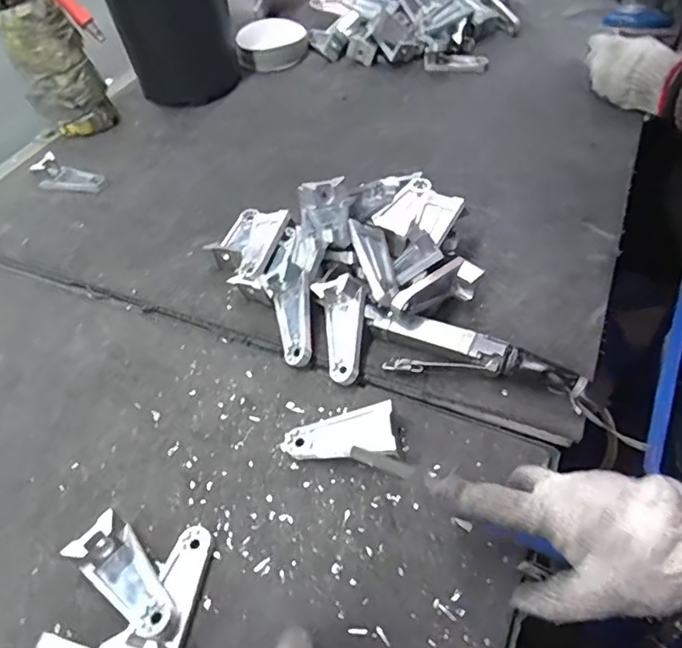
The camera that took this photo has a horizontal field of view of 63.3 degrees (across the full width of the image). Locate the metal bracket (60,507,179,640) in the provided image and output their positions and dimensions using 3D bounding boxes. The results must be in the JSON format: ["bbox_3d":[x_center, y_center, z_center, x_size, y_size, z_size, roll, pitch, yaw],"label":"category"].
[{"bbox_3d":[-0.153,0.186,0.402,0.094,0.030,0.041,32,60,28],"label":"metal bracket"}]

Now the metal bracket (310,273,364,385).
[{"bbox_3d":[0.000,0.007,0.516,0.044,0.028,0.097,-3,75,3],"label":"metal bracket"}]

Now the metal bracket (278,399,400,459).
[{"bbox_3d":[0.001,0.099,0.467,0.096,0.032,0.039,-13,49,13],"label":"metal bracket"}]

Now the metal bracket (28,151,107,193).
[{"bbox_3d":[-0.369,-0.205,0.753,0.100,0.028,0.047,9,52,13],"label":"metal bracket"}]

